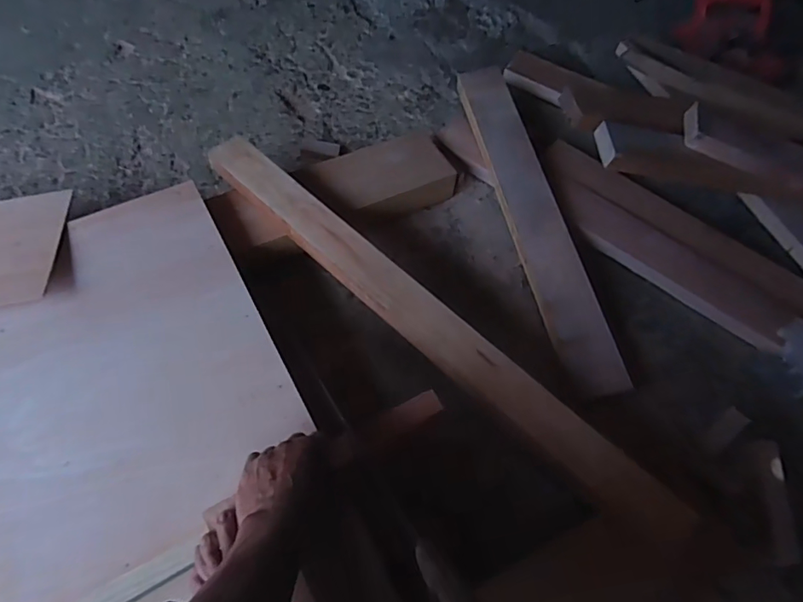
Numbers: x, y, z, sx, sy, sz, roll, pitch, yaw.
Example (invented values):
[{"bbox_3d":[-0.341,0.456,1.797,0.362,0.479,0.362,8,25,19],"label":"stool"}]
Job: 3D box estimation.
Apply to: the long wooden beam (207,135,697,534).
[{"bbox_3d":[0.012,0.010,0.708,0.820,0.051,0.064,40,65,19],"label":"long wooden beam"}]

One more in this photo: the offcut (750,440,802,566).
[{"bbox_3d":[0.477,0.252,0.653,0.032,0.019,0.146,5,59,0],"label":"offcut"}]

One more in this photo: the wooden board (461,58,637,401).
[{"bbox_3d":[0.210,-0.151,0.834,0.082,0.028,0.618,-19,68,12],"label":"wooden board"}]

